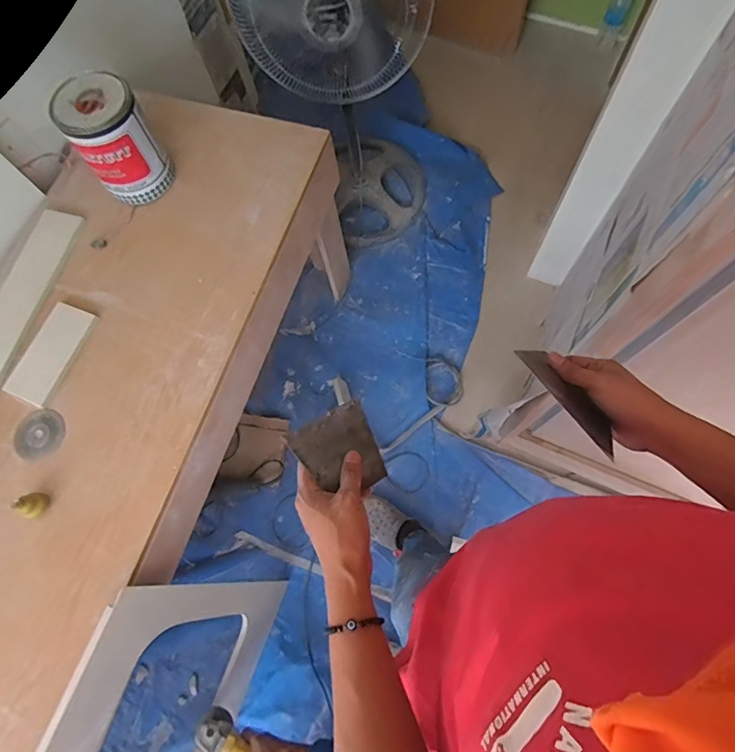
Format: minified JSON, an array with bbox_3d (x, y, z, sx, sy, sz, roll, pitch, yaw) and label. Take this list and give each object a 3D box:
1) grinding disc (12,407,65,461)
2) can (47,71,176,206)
[{"bbox_3d":[-0.658,0.117,0.938,0.102,0.004,0.095,0,74,1],"label":"grinding disc"},{"bbox_3d":[-0.529,-0.499,1.003,0.154,0.216,0.142,-1,71,3],"label":"can"}]

